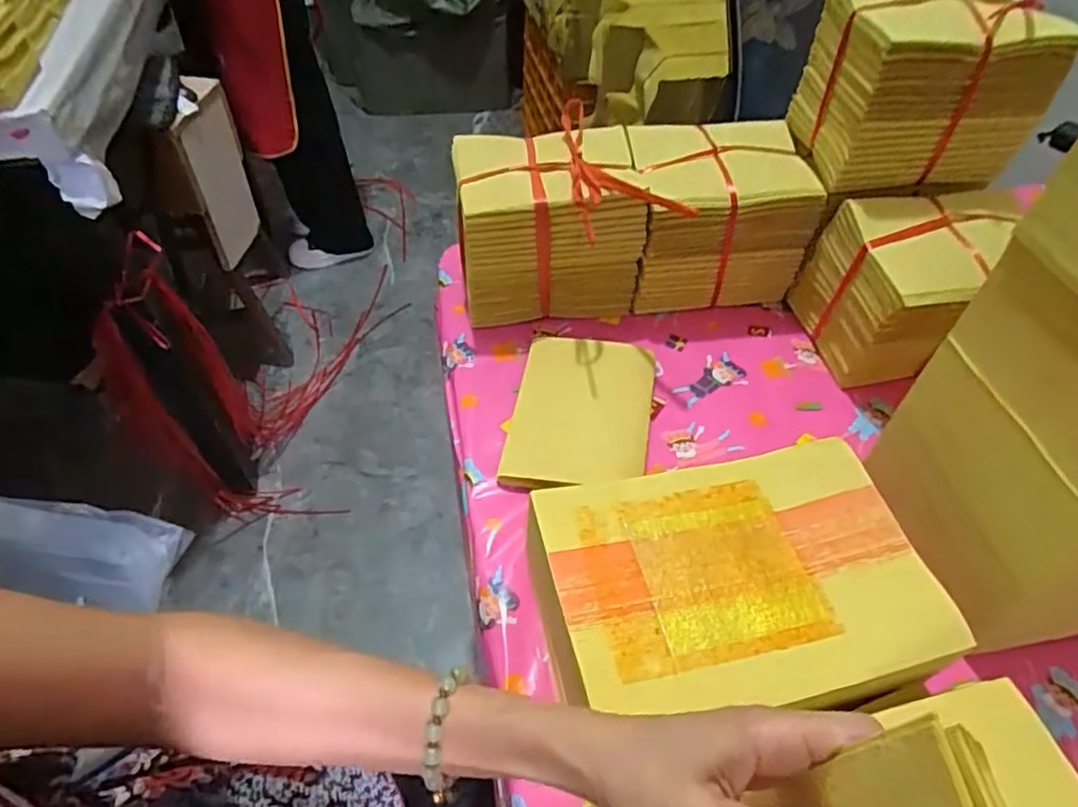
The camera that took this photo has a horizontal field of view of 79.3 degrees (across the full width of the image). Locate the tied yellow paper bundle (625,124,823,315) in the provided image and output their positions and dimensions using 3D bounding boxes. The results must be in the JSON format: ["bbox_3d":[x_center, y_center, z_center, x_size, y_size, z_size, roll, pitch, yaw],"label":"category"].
[{"bbox_3d":[0.169,-0.183,0.651,0.159,0.154,0.111,-6,52,-8],"label":"tied yellow paper bundle"}]

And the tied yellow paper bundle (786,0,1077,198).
[{"bbox_3d":[0.333,-0.277,0.566,0.167,0.131,0.119,1,51,-3],"label":"tied yellow paper bundle"}]

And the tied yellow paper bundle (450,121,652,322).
[{"bbox_3d":[0.007,-0.168,0.633,0.167,0.151,0.122,-6,51,-8],"label":"tied yellow paper bundle"}]

